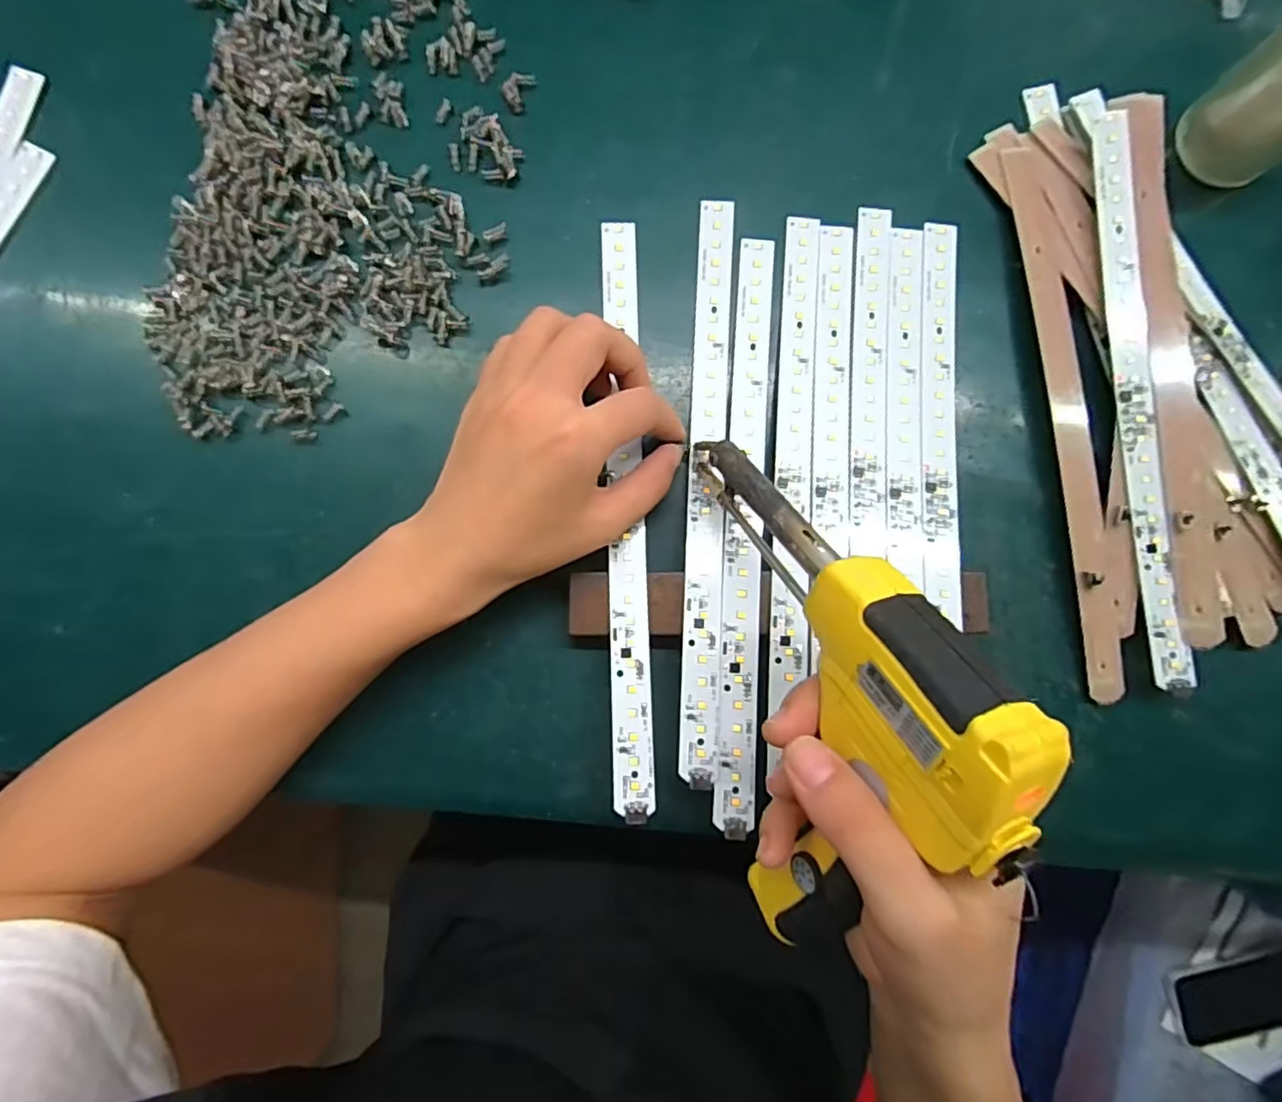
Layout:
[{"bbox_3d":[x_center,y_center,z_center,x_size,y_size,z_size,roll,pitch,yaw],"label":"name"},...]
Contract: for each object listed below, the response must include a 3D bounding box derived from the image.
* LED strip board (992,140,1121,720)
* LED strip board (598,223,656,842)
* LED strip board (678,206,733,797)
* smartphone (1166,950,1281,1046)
[{"bbox_3d":[0.212,-0.075,0.310,0.019,0.007,0.294,-8,85,9],"label":"LED strip board"},{"bbox_3d":[-0.007,-0.027,0.289,0.017,0.009,0.283,-1,78,-2],"label":"LED strip board"},{"bbox_3d":[0.032,-0.039,0.293,0.018,0.010,0.280,4,78,-2],"label":"LED strip board"},{"bbox_3d":[0.608,0.446,0.618,0.149,0.013,0.075,-10,86,-2],"label":"smartphone"}]

